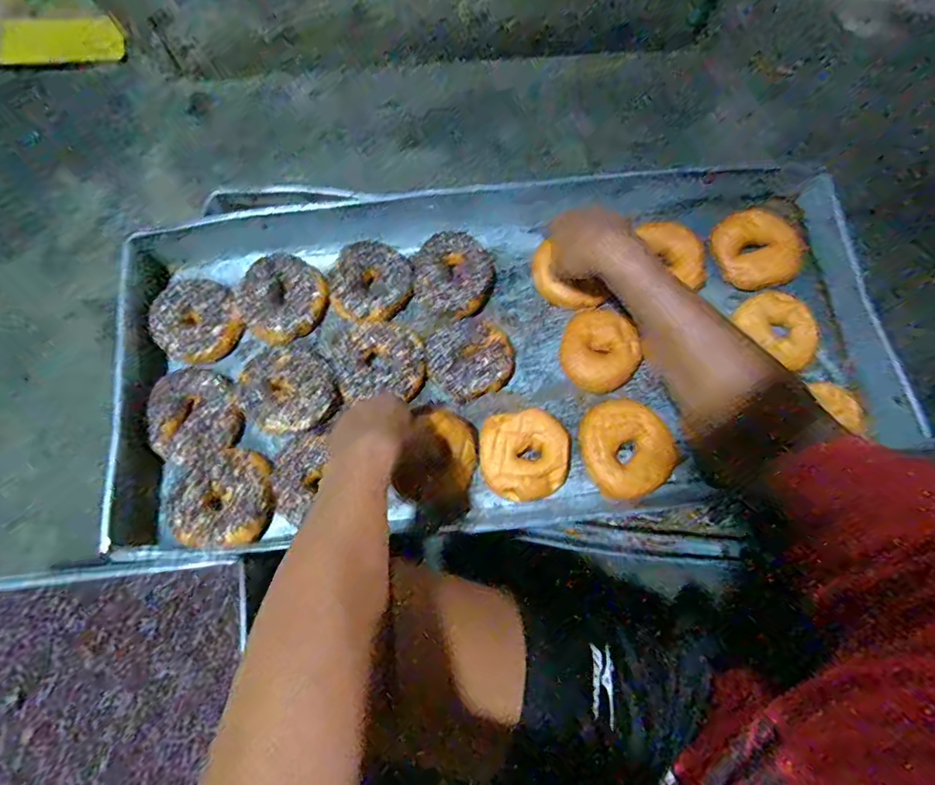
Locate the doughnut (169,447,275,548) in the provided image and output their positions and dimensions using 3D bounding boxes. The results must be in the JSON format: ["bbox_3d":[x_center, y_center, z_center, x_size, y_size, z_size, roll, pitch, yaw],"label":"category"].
[{"bbox_3d":[-0.247,0.106,0.546,0.098,0.024,0.094,-6,69,-3],"label":"doughnut"}]

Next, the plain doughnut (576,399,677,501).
[{"bbox_3d":[0.169,0.058,0.586,0.098,0.032,0.101,0,69,0],"label":"plain doughnut"}]

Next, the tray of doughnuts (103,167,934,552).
[{"bbox_3d":[0.038,-0.072,0.605,0.814,0.086,0.434,-3,69,-2],"label":"tray of doughnuts"}]

